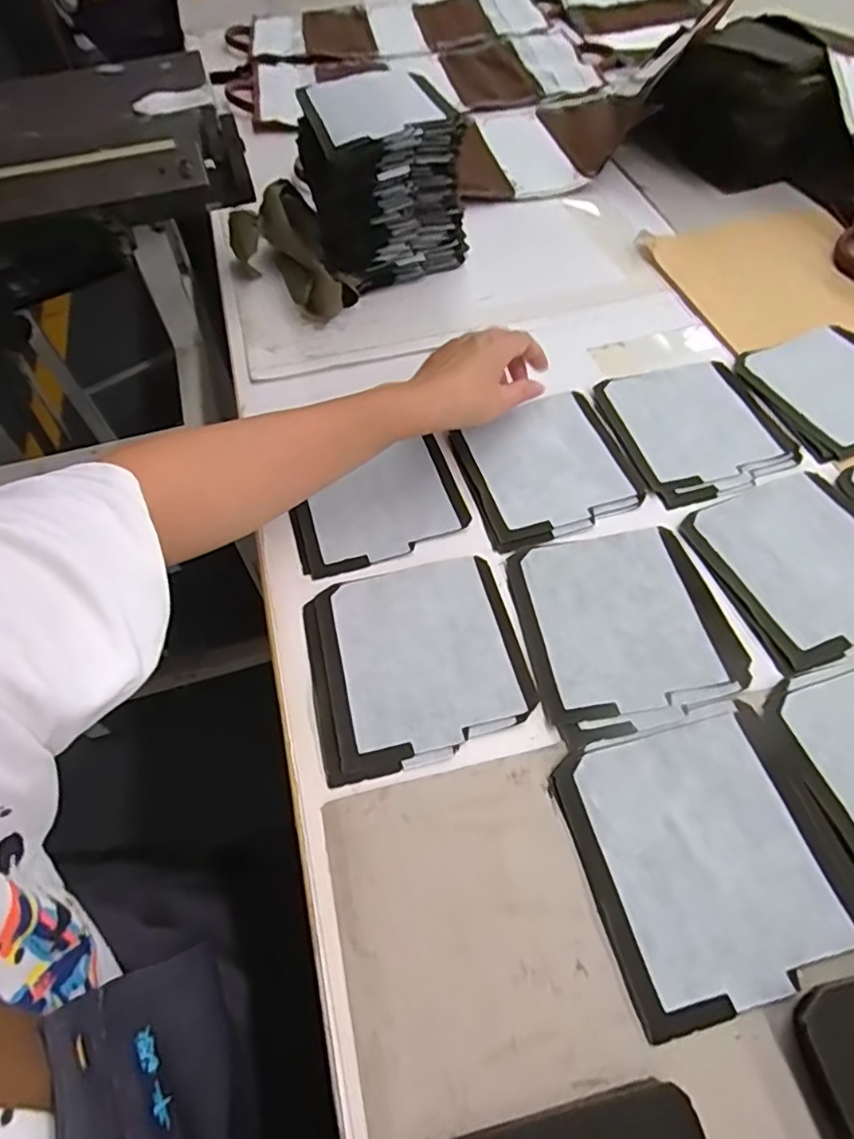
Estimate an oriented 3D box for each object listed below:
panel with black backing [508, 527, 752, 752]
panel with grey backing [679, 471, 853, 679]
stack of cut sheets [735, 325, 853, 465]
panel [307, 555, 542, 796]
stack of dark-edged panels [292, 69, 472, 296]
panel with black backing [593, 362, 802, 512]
[{"bbox_3d":[0.133,0.035,0.420,0.132,0.007,0.145,-12,56,-4],"label":"panel with black backing"},{"bbox_3d":[0.267,-0.004,0.438,0.126,0.005,0.139,-17,56,-8],"label":"panel with grey backing"},{"bbox_3d":[0.356,-0.157,0.533,0.131,0.004,0.136,-17,56,-8],"label":"stack of cut sheets"},{"bbox_3d":[-0.008,0.057,0.409,0.135,0.006,0.139,-13,56,-5],"label":"panel"},{"bbox_3d":[-0.048,-0.395,0.634,0.151,0.147,0.135,-18,56,-8],"label":"stack of dark-edged panels"},{"bbox_3d":[0.225,-0.120,0.520,0.129,0.006,0.145,-13,56,-5],"label":"panel with black backing"}]

